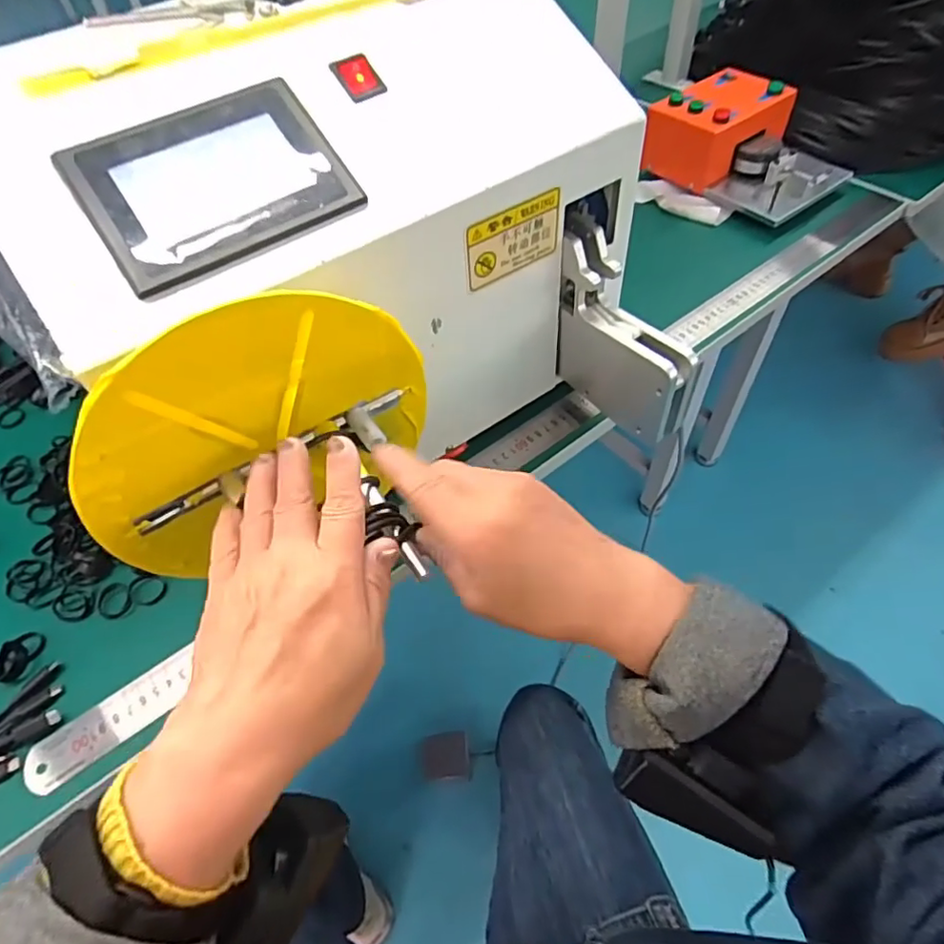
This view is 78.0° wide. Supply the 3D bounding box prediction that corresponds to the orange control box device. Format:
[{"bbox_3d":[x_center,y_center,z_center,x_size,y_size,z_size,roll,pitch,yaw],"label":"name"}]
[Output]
[{"bbox_3d":[0.362,-0.420,0.738,0.172,0.086,0.215,-36,58,-20],"label":"orange control box device"}]

